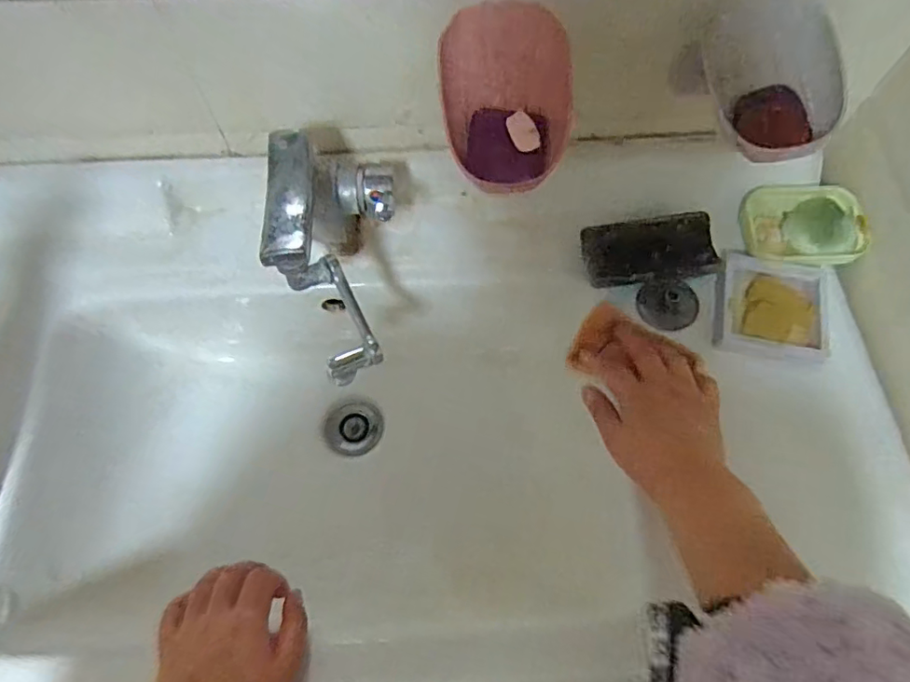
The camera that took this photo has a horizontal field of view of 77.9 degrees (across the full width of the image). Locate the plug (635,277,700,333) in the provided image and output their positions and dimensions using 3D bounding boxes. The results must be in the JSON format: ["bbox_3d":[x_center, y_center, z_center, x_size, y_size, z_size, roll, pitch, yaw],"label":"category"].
[{"bbox_3d":[0.195,-0.034,0.518,0.053,0.015,0.046,12,96,13],"label":"plug"}]

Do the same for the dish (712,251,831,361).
[{"bbox_3d":[0.280,-0.032,0.499,0.094,0.017,0.096,10,67,5],"label":"dish"}]

